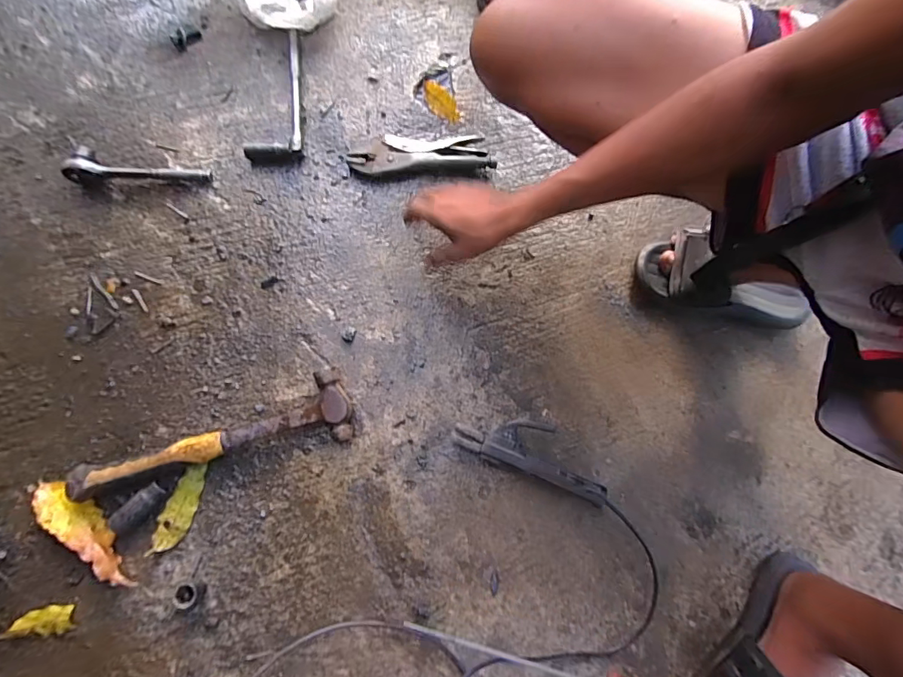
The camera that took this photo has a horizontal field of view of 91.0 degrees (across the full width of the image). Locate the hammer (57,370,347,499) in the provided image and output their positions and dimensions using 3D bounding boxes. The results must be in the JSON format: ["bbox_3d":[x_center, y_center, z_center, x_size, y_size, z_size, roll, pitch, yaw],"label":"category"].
[{"bbox_3d":[-0.289,0.116,0.535,0.333,0.033,0.078,-11,77,-4],"label":"hammer"}]

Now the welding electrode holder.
[{"bbox_3d":[0.099,0.135,0.545,0.184,0.044,0.061,22,78,4],"label":"welding electrode holder"}]

